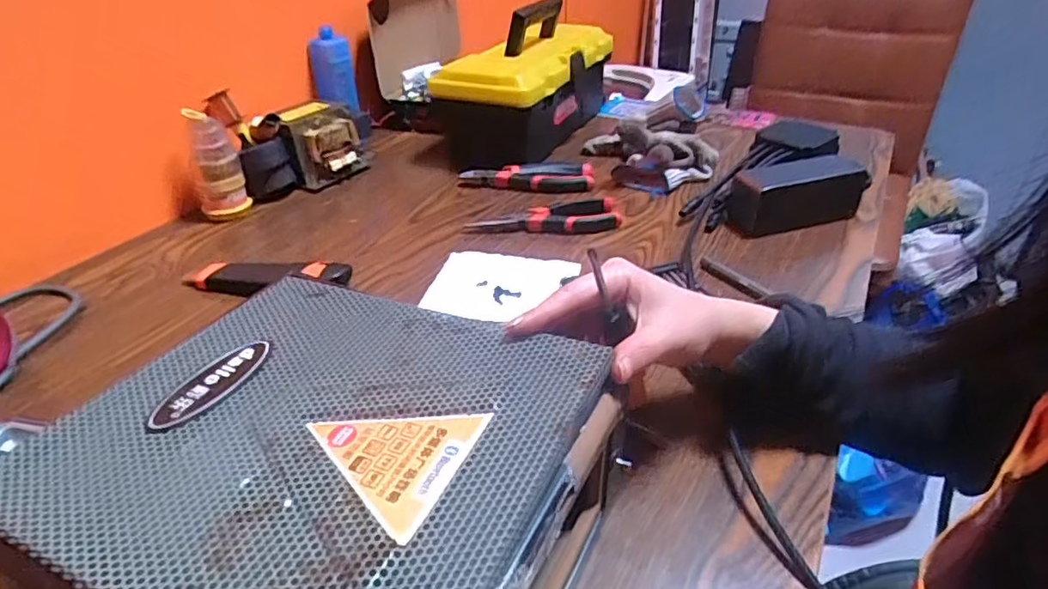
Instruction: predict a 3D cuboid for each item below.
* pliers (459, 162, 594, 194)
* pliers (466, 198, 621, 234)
[{"bbox_3d":[0.005,-0.142,0.735,0.155,0.021,0.066,2,34,6],"label":"pliers"},{"bbox_3d":[0.019,-0.081,0.651,0.159,0.020,0.051,-4,34,-2],"label":"pliers"}]

